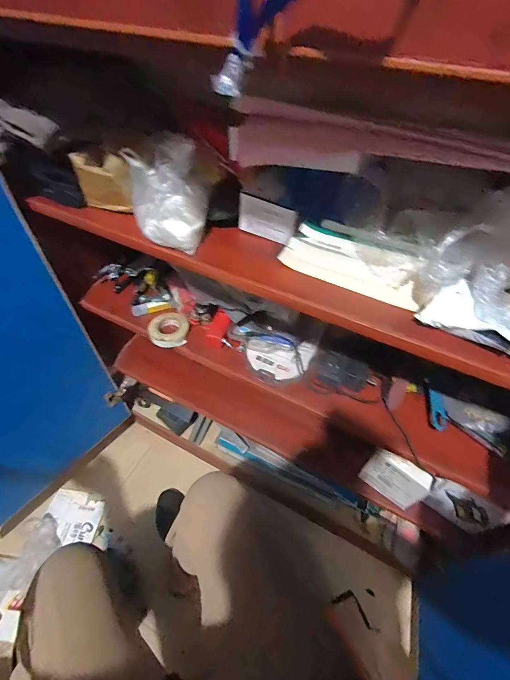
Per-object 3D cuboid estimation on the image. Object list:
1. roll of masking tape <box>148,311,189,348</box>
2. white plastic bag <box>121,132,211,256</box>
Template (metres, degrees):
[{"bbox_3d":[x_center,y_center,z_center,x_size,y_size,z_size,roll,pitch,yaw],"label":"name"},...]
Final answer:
[{"bbox_3d":[-0.178,-0.020,0.680,0.079,0.033,0.073,1,48,-1],"label":"roll of masking tape"},{"bbox_3d":[-0.120,-0.202,0.460,0.113,0.119,0.096,-4,49,-7],"label":"white plastic bag"}]

